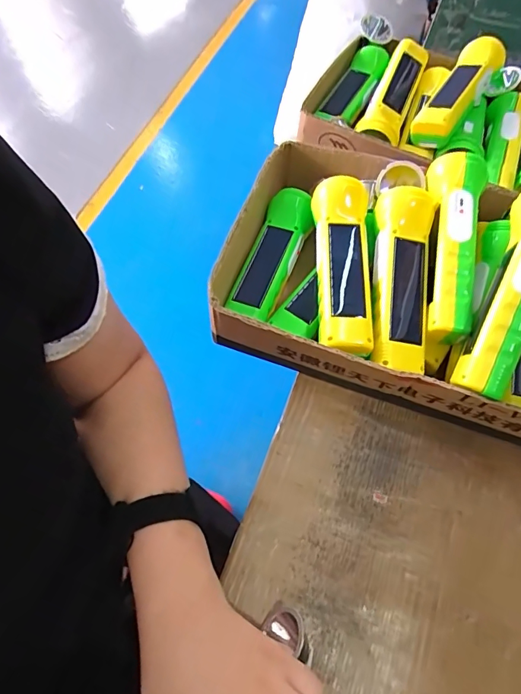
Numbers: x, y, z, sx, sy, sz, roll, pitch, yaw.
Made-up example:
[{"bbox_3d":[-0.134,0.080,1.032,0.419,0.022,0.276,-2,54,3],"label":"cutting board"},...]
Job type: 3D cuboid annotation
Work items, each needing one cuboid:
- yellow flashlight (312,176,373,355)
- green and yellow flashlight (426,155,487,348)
[{"bbox_3d":[0.071,-0.070,0.379,0.046,0.046,0.165,2,63,-2],"label":"yellow flashlight"},{"bbox_3d":[0.168,-0.086,0.380,0.050,0.046,0.168,7,76,7],"label":"green and yellow flashlight"}]

